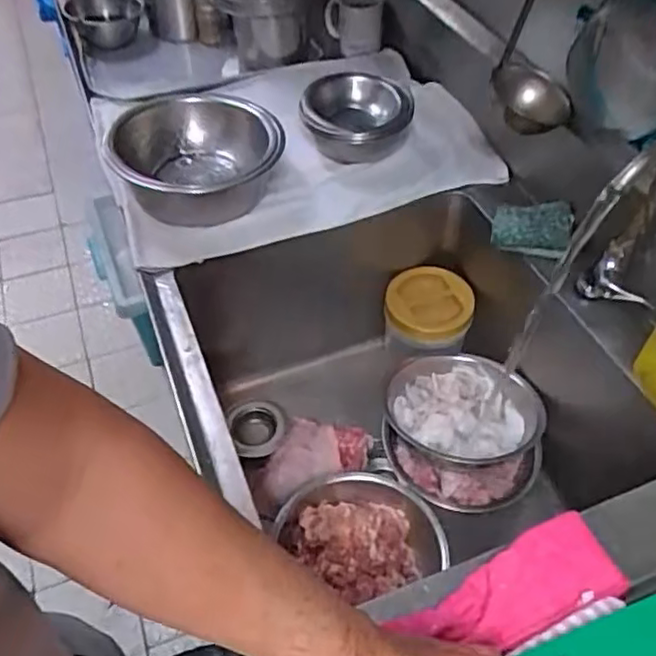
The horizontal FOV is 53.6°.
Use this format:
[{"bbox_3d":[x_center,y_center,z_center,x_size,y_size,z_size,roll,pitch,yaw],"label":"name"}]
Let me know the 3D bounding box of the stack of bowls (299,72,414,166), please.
[{"bbox_3d":[0.046,-0.325,1.035,0.170,0.093,0.163,2,49,1],"label":"stack of bowls"}]

